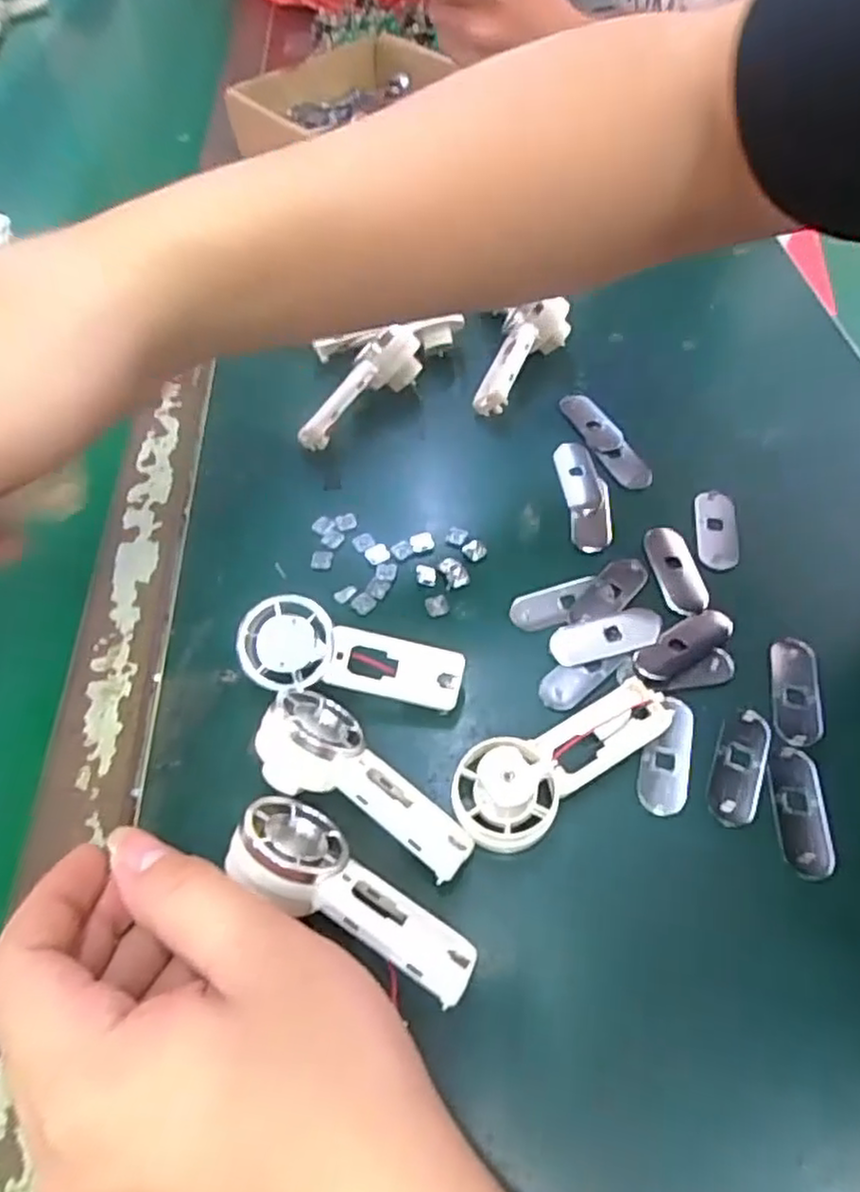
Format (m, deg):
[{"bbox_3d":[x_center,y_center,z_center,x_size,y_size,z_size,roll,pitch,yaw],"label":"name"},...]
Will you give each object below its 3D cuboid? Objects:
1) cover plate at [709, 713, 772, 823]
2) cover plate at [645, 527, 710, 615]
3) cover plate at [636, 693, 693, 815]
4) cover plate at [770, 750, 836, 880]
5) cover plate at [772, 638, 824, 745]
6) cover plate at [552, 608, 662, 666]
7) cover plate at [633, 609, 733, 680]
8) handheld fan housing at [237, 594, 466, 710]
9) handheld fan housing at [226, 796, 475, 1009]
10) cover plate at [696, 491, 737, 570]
[{"bbox_3d":[0.126,0.068,0.284,0.019,0.004,0.051,18,59,15],"label":"cover plate"},{"bbox_3d":[0.119,-0.013,0.340,0.020,0.004,0.050,-10,56,-3],"label":"cover plate"},{"bbox_3d":[0.098,0.065,0.288,0.019,0.004,0.049,13,57,12],"label":"cover plate"},{"bbox_3d":[0.144,0.083,0.272,0.019,0.004,0.050,3,56,6],"label":"cover plate"},{"bbox_3d":[0.158,0.040,0.301,0.020,0.004,0.050,8,57,9],"label":"cover plate"},{"bbox_3d":[0.081,0.017,0.320,0.052,0.004,0.020,-12,56,-4],"label":"cover plate"},{"bbox_3d":[0.115,0.021,0.315,0.053,0.004,0.019,-29,59,-15],"label":"cover plate"},{"bbox_3d":[-0.033,0.026,0.303,0.094,0.018,0.037,12,81,-2],"label":"handheld fan housing"},{"bbox_3d":[-0.027,0.107,0.248,0.094,0.023,0.038,29,26,8],"label":"handheld fan housing"},{"bbox_3d":[0.146,-0.034,0.355,0.019,0.005,0.049,2,61,10],"label":"cover plate"}]

